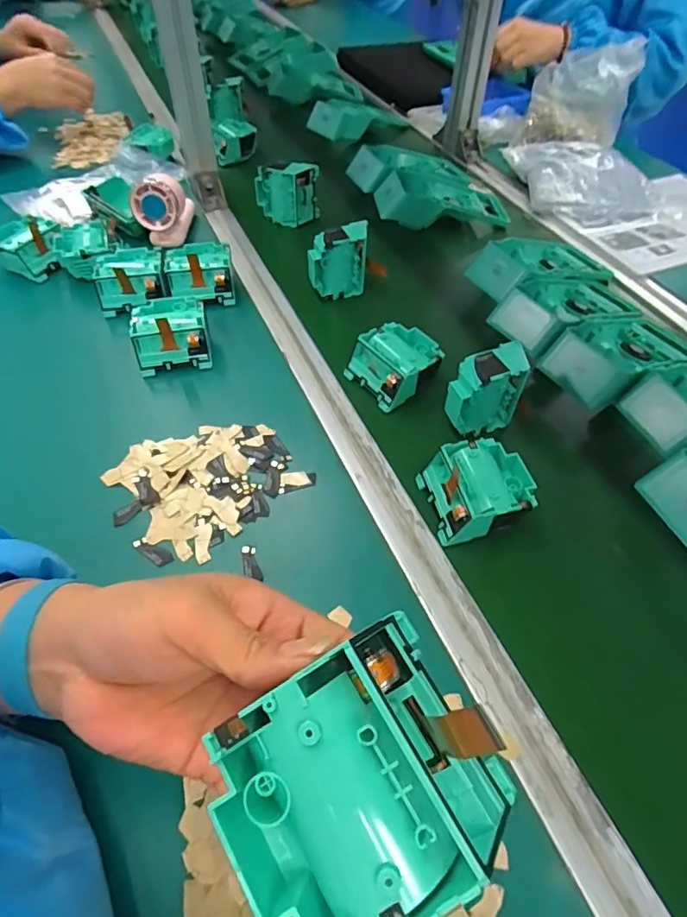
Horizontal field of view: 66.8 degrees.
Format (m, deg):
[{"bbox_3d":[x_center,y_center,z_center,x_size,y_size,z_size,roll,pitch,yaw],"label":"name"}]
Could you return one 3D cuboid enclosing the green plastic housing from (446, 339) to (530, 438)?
[{"bbox_3d":[0.128,-0.061,0.480,0.069,0.076,0.033,-14,52,-11],"label":"green plastic housing"}]

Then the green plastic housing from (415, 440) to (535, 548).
[{"bbox_3d":[0.111,0.024,0.433,0.080,0.037,0.074,-11,51,-9],"label":"green plastic housing"}]

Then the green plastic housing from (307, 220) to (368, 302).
[{"bbox_3d":[-0.005,-0.232,0.617,0.077,0.075,0.033,-20,53,-15],"label":"green plastic housing"}]

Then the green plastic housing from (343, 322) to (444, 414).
[{"bbox_3d":[0.055,-0.098,0.530,0.082,0.041,0.075,-31,57,-23],"label":"green plastic housing"}]

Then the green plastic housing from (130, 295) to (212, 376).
[{"bbox_3d":[-0.179,-0.131,0.543,0.075,0.042,0.074,-11,51,-9],"label":"green plastic housing"}]

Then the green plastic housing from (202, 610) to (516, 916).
[{"bbox_3d":[0.004,0.103,0.172,0.081,0.052,0.079,-32,75,5],"label":"green plastic housing"}]

